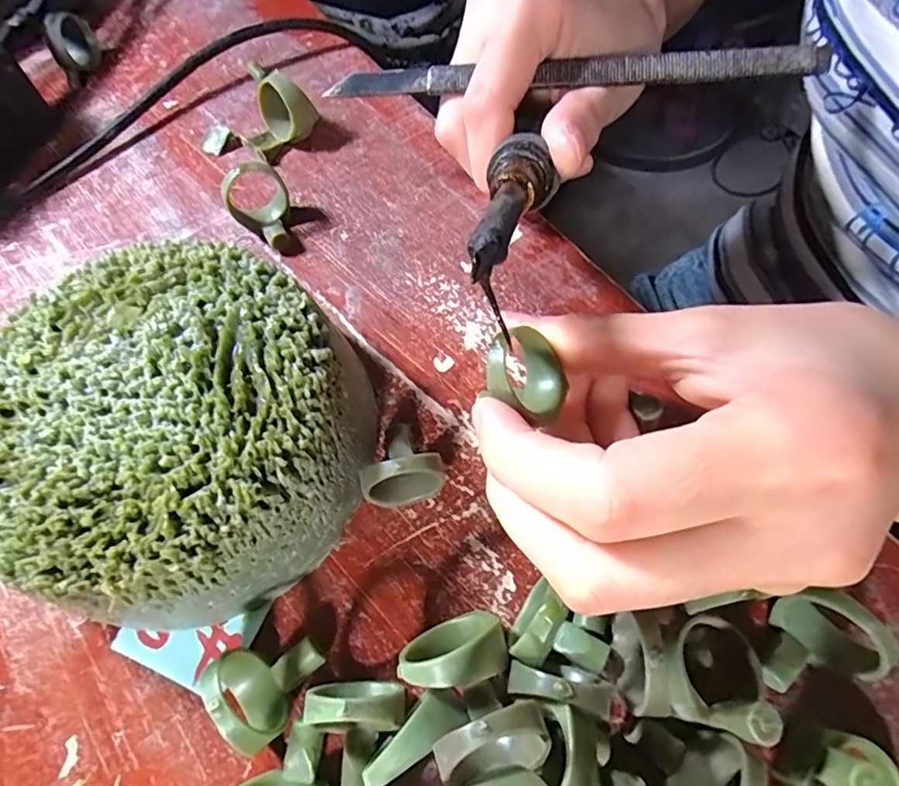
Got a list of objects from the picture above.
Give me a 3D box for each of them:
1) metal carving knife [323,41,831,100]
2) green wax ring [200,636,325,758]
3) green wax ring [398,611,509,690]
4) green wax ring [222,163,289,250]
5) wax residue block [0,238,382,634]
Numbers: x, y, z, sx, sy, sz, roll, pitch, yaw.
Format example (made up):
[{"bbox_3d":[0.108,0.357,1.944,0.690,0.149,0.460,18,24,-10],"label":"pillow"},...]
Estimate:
[{"bbox_3d":[0.037,-0.110,0.177,0.163,0.007,0.007,3,64,11],"label":"metal carving knife"},{"bbox_3d":[-0.047,0.072,0.132,0.023,0.021,0.024,-1,64,2],"label":"green wax ring"},{"bbox_3d":[0.001,0.065,0.131,0.026,0.025,0.015,-15,64,-5],"label":"green wax ring"},{"bbox_3d":[-0.072,-0.071,0.199,0.023,0.026,0.023,-1,64,2],"label":"green wax ring"},{"bbox_3d":[-0.076,0.010,0.149,0.104,0.046,0.099,7,65,6],"label":"wax residue block"}]

